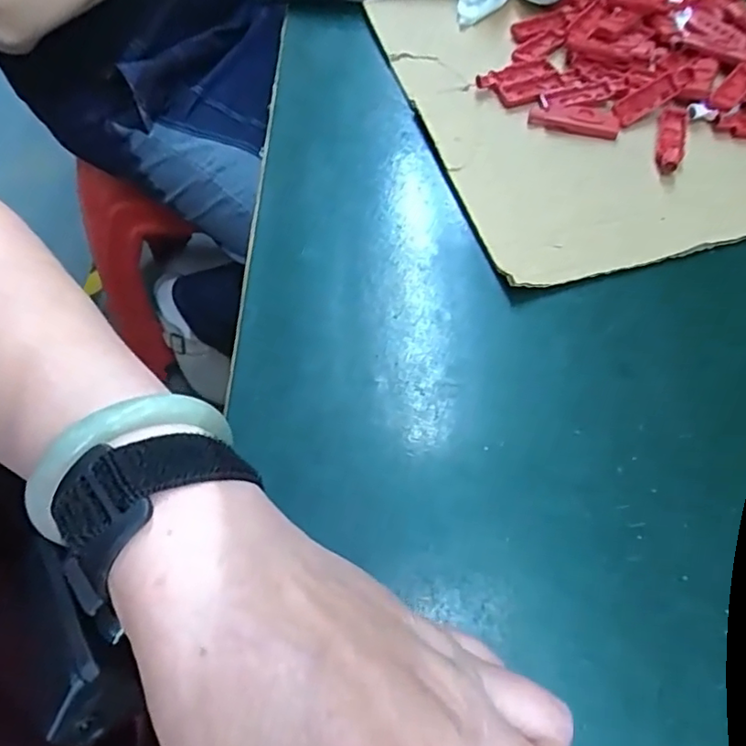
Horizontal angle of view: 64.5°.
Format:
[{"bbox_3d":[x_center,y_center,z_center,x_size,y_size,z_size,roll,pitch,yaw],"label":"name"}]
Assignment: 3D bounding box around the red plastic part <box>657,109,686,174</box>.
[{"bbox_3d":[0.186,-0.144,0.366,0.016,0.006,0.057,14,61,10],"label":"red plastic part"}]

